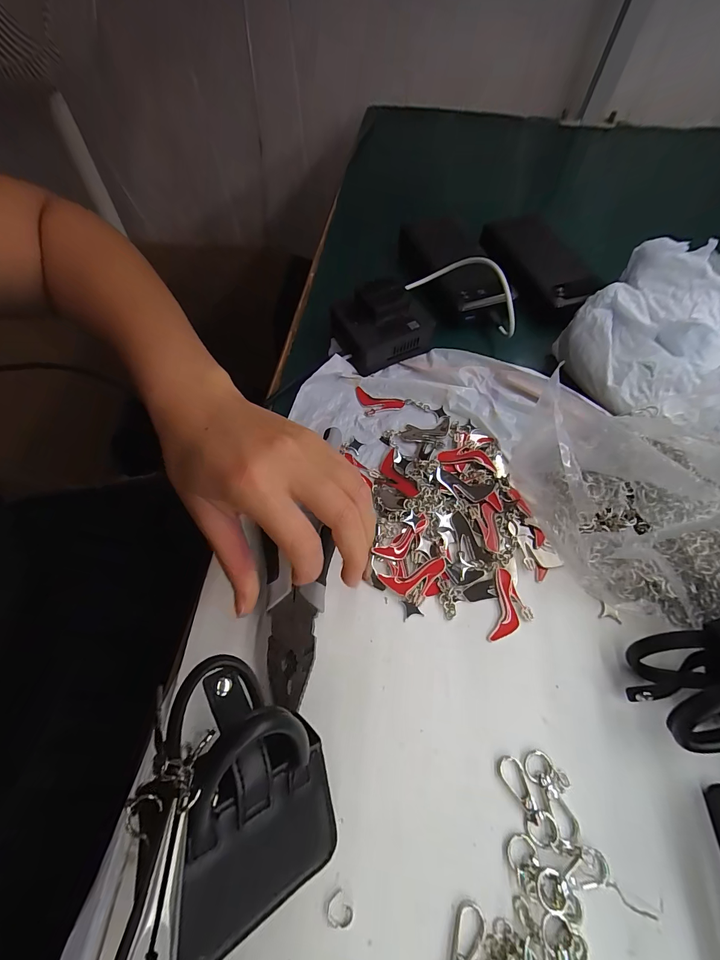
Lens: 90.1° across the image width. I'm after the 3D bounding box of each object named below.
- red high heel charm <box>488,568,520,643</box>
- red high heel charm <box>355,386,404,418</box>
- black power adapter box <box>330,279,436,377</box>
[{"bbox_3d":[0.098,0.084,0.239,0.017,0.004,0.047,13,63,7],"label":"red high heel charm"},{"bbox_3d":[0.014,-0.067,0.322,0.046,0.004,0.025,22,65,11],"label":"red high heel charm"},{"bbox_3d":[0.020,-0.146,0.335,0.081,0.043,0.067,-24,65,-11],"label":"black power adapter box"}]

